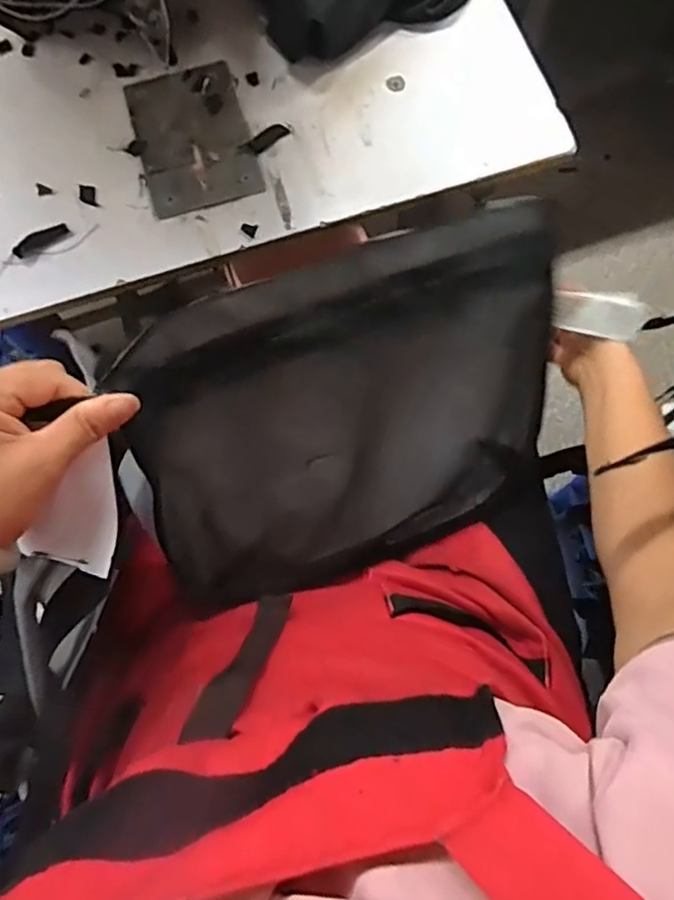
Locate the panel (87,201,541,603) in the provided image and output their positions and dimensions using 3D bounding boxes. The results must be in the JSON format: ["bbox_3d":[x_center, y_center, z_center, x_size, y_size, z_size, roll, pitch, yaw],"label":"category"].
[{"bbox_3d":[0.025,-0.024,0.498,0.337,0.028,0.245,-21,113,-15],"label":"panel"}]

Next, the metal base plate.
[{"bbox_3d":[-0.123,-0.268,0.550,0.093,0.004,0.141,-15,75,-2],"label":"metal base plate"}]

